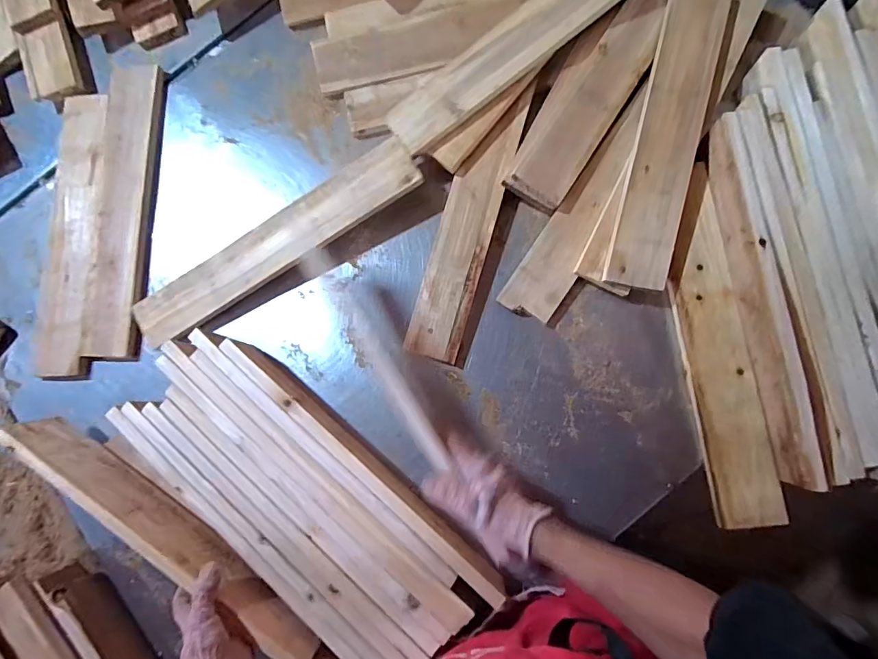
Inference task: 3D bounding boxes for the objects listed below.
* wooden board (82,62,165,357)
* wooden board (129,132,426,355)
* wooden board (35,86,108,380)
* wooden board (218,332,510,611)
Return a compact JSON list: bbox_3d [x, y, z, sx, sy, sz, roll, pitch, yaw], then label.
[{"bbox_3d":[-0.513,-0.204,0.718,0.084,0.013,0.494,-1,82,4],"label":"wooden board"},{"bbox_3d":[-0.249,-0.126,0.671,0.478,0.014,0.086,-32,84,5],"label":"wooden board"},{"bbox_3d":[-0.589,-0.161,0.716,0.084,0.013,0.471,-2,82,4],"label":"wooden board"},{"bbox_3d":[-0.110,0.175,0.610,0.480,0.092,0.027,39,87,8],"label":"wooden board"}]

